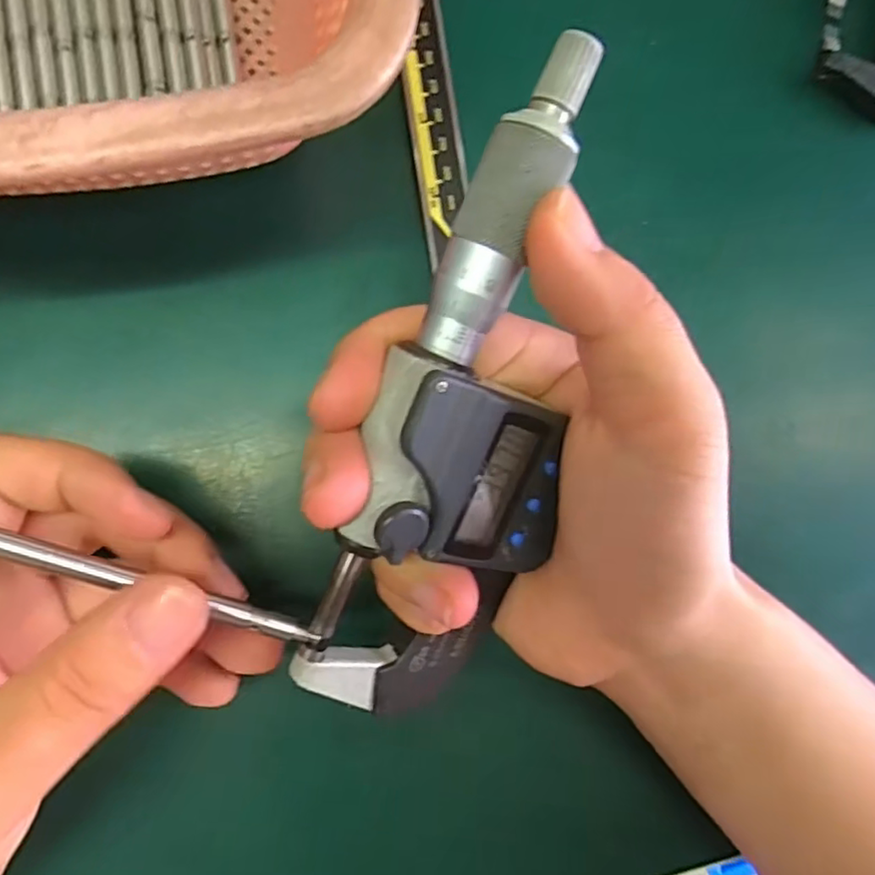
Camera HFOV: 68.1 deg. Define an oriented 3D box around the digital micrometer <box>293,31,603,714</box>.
[{"bbox_3d":[0.007,-0.002,0.145,0.047,0.027,0.155,11,108,-8],"label":"digital micrometer"}]

